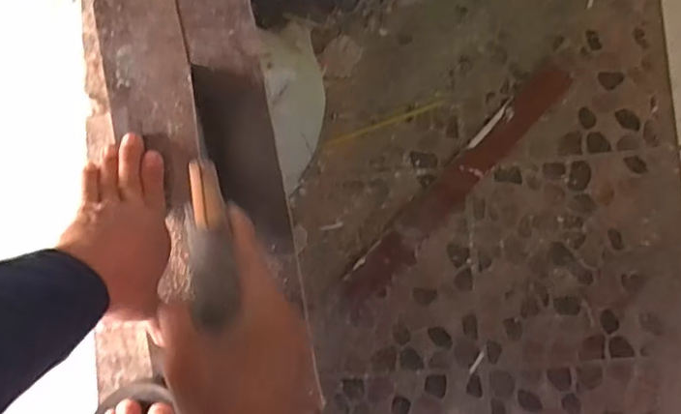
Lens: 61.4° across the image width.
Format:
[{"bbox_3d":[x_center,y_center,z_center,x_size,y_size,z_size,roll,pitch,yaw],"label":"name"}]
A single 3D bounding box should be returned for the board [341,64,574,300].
[{"bbox_3d":[0.194,-0.038,0.961,0.062,0.015,0.504,44,90,8],"label":"board"}]

